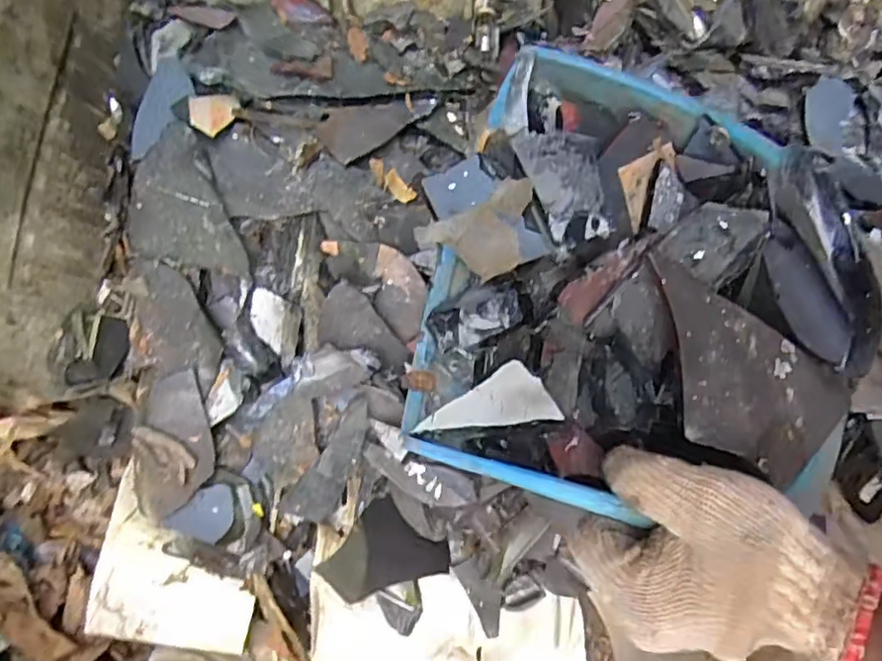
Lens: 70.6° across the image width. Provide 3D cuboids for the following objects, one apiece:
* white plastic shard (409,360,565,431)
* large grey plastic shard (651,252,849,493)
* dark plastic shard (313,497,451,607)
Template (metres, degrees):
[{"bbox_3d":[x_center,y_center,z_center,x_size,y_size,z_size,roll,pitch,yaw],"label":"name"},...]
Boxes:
[{"bbox_3d":[0.023,0.032,0.307,0.066,0.004,0.034,-8,49,13],"label":"white plastic shard"},{"bbox_3d":[0.154,0.029,0.327,0.131,0.016,0.080,34,67,-10],"label":"large grey plastic shard"},{"bbox_3d":[-0.047,0.208,0.560,0.091,0.007,0.105,42,37,4],"label":"dark plastic shard"}]

